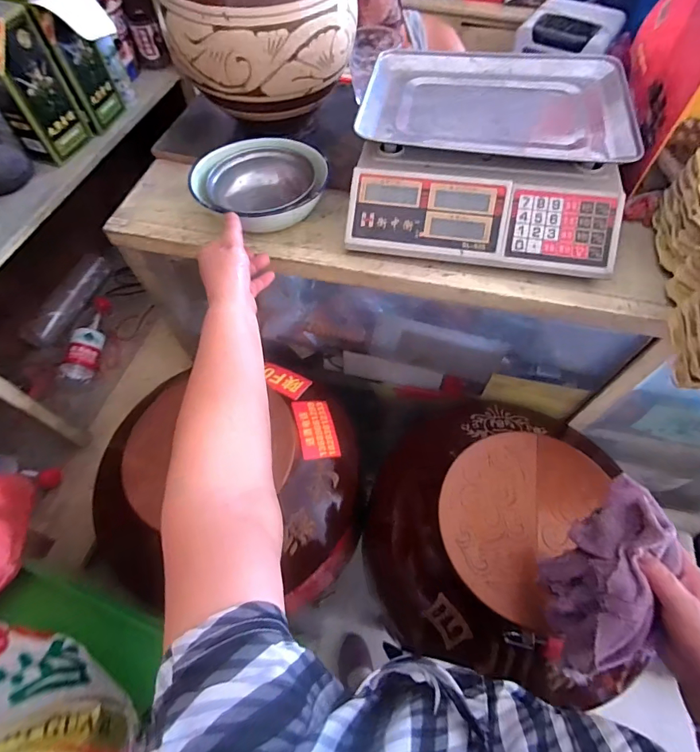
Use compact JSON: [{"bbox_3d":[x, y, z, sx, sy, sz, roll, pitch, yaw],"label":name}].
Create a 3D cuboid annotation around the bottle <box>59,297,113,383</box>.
[{"bbox_3d":[-0.570,-0.088,0.907,0.053,0.061,0.226,0,59,1],"label":"bottle"}]

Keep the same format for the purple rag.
[{"bbox_3d":[0.230,0.182,0.370,0.067,0.119,0.156,21,62,13],"label":"purple rag"}]

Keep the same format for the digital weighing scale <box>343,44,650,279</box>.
[{"bbox_3d":[0.180,-0.303,0.556,0.320,0.105,0.345,8,60,5],"label":"digital weighing scale"}]

